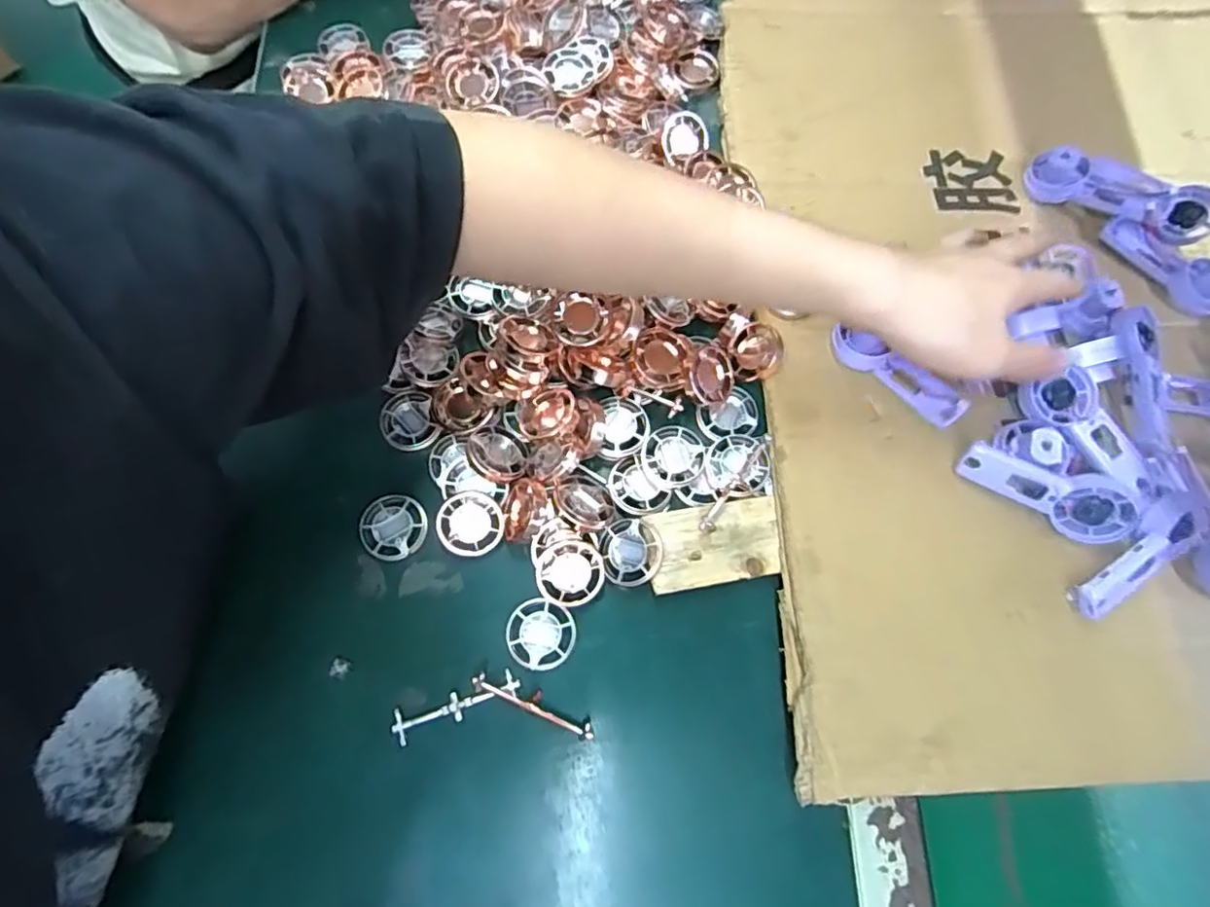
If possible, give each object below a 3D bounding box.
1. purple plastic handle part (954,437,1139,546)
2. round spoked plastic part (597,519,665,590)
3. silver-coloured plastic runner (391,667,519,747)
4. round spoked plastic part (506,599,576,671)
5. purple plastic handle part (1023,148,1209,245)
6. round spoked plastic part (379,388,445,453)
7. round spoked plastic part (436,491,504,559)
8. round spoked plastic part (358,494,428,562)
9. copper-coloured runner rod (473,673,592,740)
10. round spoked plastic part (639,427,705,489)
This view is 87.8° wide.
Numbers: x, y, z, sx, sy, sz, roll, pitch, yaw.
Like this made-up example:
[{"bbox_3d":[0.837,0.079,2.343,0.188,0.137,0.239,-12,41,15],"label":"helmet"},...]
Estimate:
[{"bbox_3d":[0.257,0.017,0.367,0.094,0.038,0.020,29,34,6],"label":"purple plastic handle part"},{"bbox_3d":[0.016,0.058,0.370,0.037,0.006,0.039,0,72,0],"label":"round spoked plastic part"},{"bbox_3d":[-0.084,0.140,0.351,0.072,0.004,0.019,-21,74,-7],"label":"silver-coloured plastic runner"},{"bbox_3d":[-0.037,0.104,0.362,0.039,0.006,0.038,0,72,0],"label":"round spoked plastic part"},{"bbox_3d":[0.369,-0.182,0.449,0.123,0.026,0.037,20,73,6],"label":"purple plastic handle part"},{"bbox_3d":[-0.126,-0.021,0.402,0.035,0.005,0.040,-22,74,-7],"label":"round spoked plastic part"},{"bbox_3d":[-0.080,0.043,0.374,0.037,0.009,0.039,0,91,-6],"label":"round spoked plastic part"},{"bbox_3d":[-0.128,0.045,0.381,0.038,0.010,0.039,0,72,0],"label":"round spoked plastic part"},{"bbox_3d":[-0.040,0.139,0.349,0.071,0.010,0.012,20,73,6],"label":"copper-coloured runner rod"},{"bbox_3d":[0.042,0.002,0.388,0.039,0.007,0.038,0,72,0],"label":"round spoked plastic part"}]

